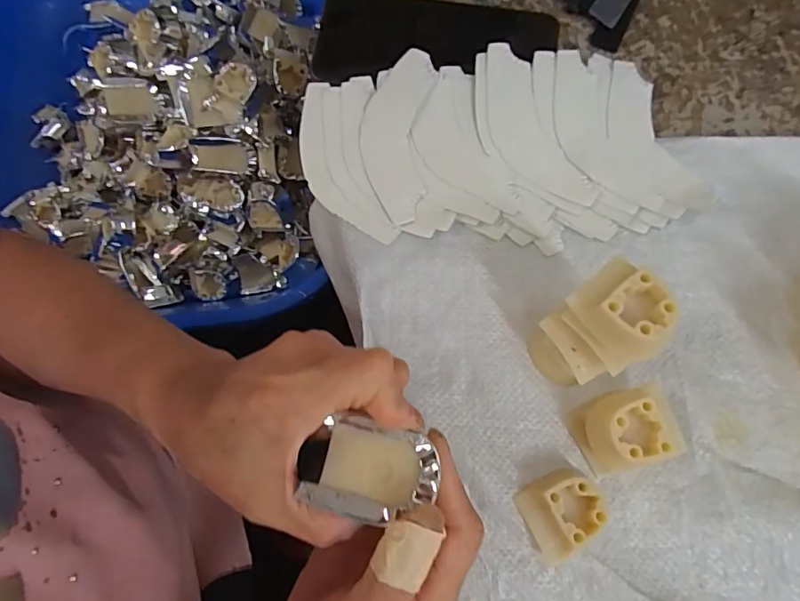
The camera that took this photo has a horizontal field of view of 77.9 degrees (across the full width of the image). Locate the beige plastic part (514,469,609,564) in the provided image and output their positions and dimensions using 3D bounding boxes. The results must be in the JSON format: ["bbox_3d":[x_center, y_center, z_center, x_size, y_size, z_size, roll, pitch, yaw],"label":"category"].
[{"bbox_3d":[0.089,0.113,0.262,0.043,0.019,0.039,-26,76,-6],"label":"beige plastic part"}]

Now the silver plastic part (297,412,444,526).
[{"bbox_3d":[-0.014,0.070,0.203,0.053,0.011,0.038,13,75,4],"label":"silver plastic part"}]

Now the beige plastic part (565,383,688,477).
[{"bbox_3d":[0.126,0.069,0.268,0.058,0.029,0.040,-20,75,-5],"label":"beige plastic part"}]

